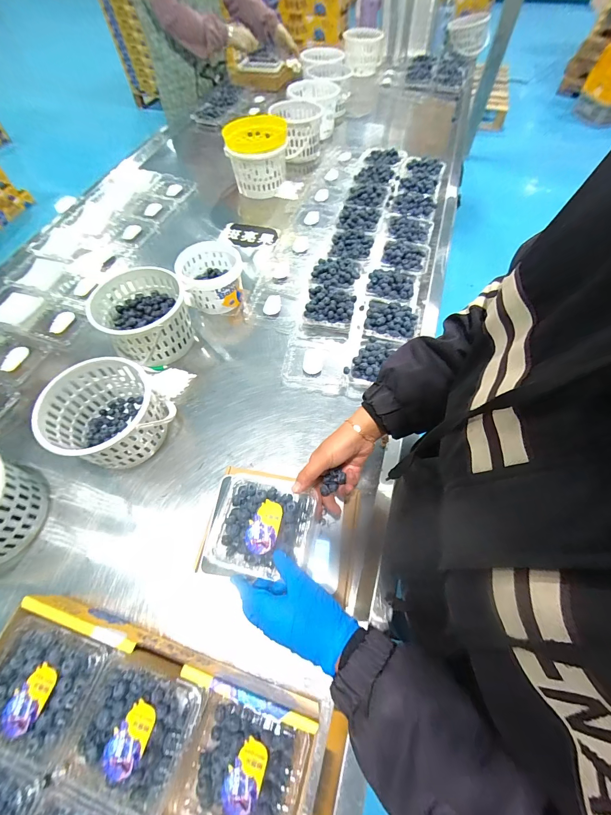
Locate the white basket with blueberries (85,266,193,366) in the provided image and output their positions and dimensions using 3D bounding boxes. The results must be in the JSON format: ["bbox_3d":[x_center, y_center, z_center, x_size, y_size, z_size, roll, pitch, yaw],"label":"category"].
[{"bbox_3d":[-0.326,-0.182,0.663,0.167,0.121,0.192,-31,65,-14],"label":"white basket with blueberries"}]

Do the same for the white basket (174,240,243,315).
[{"bbox_3d":[-0.213,-0.299,0.734,0.144,0.098,0.150,-17,62,-6],"label":"white basket"}]

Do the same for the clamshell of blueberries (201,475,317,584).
[{"bbox_3d":[-0.058,0.153,0.427,0.131,0.052,0.120,3,59,7],"label":"clamshell of blueberries"}]

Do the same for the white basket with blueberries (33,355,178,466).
[{"bbox_3d":[-0.331,0.018,0.548,0.169,0.117,0.175,-1,61,1],"label":"white basket with blueberries"}]

